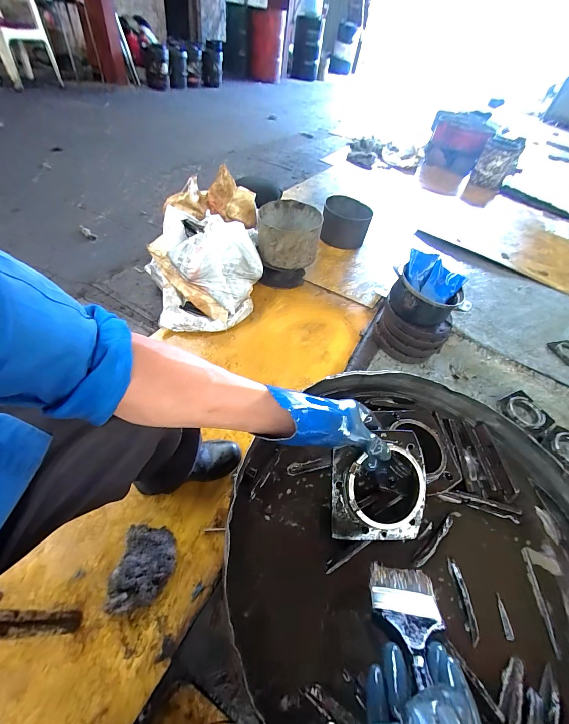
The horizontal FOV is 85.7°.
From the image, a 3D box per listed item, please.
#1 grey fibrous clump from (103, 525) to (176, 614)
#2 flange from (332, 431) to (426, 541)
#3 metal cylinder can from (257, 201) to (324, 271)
[{"bbox_3d":[-0.315,0.459,0.697,0.122,0.064,0.169,0,48,-7],"label":"grey fibrous clump"},{"bbox_3d":[0.144,0.186,0.460,0.144,0.030,0.158,2,82,-12],"label":"flange"},{"bbox_3d":[0.019,-0.588,1.422,0.281,0.181,0.276,3,50,-3],"label":"metal cylinder can"}]

